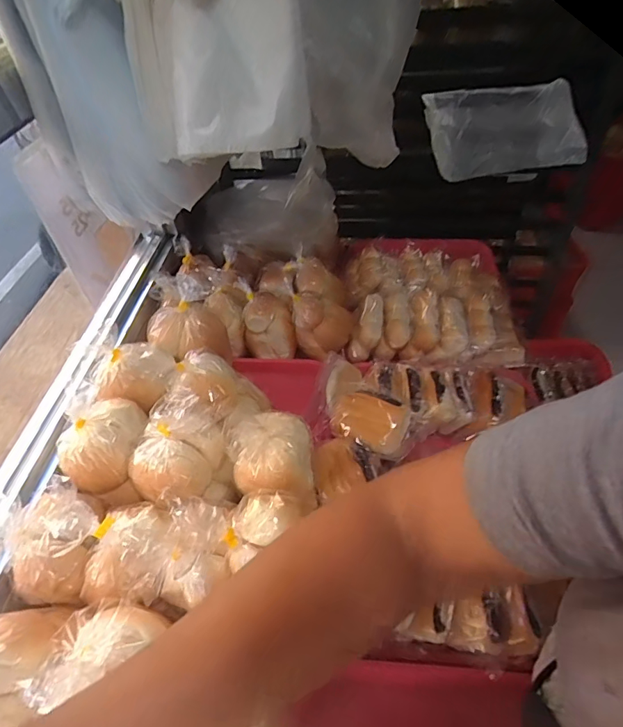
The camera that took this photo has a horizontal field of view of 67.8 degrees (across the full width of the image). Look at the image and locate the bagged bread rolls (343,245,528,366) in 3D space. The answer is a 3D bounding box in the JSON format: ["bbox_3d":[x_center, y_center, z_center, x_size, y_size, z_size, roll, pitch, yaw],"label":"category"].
[{"bbox_3d":[0.209,-0.108,0.813,0.287,0.051,0.292,-3,46,3],"label":"bagged bread rolls"}]

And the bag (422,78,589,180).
[{"bbox_3d":[0.344,-0.424,0.839,0.261,0.144,0.048,2,8,21],"label":"bag"}]

